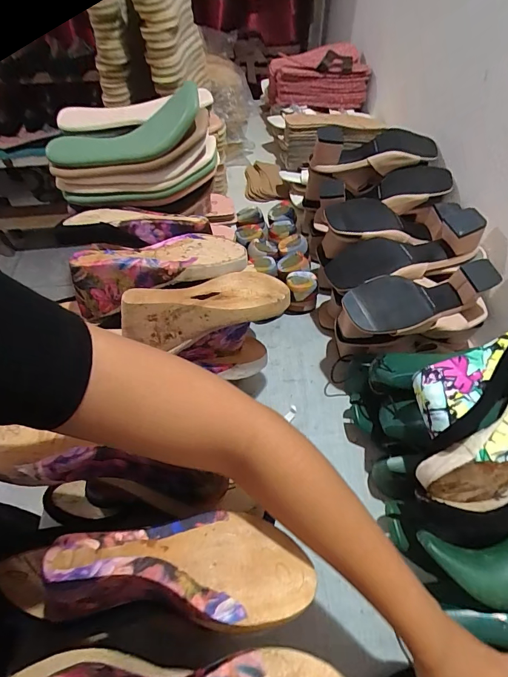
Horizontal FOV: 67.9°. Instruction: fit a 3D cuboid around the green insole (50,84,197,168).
[{"bbox_3d":[-0.184,-0.302,0.549,0.232,0.060,0.084,-15,52,9],"label":"green insole"}]

